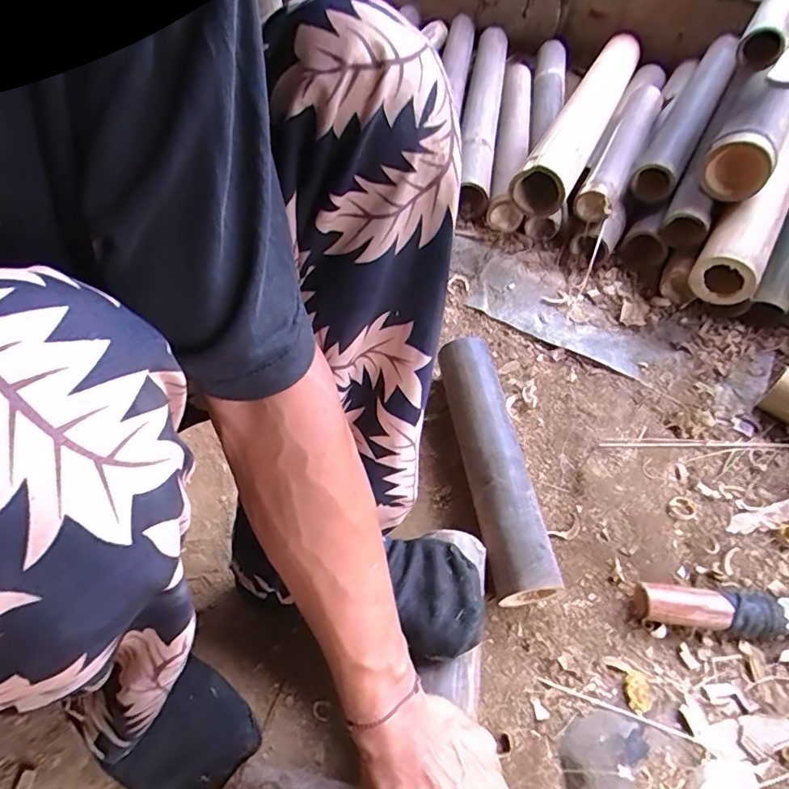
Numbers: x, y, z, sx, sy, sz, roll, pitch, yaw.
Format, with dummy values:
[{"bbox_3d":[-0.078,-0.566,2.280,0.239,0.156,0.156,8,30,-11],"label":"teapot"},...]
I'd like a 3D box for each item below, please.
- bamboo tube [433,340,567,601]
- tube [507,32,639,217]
[{"bbox_3d":[0.104,0.072,0.577,0.064,0.072,0.289,-5,54,-7],"label":"bamboo tube"},{"bbox_3d":[0.318,-0.475,0.884,0.090,0.067,0.568,23,55,13],"label":"tube"}]

